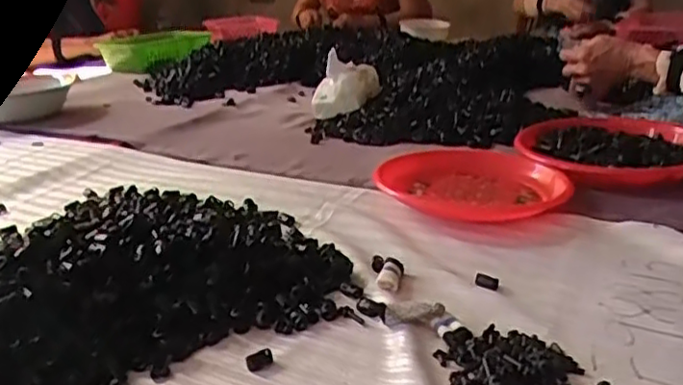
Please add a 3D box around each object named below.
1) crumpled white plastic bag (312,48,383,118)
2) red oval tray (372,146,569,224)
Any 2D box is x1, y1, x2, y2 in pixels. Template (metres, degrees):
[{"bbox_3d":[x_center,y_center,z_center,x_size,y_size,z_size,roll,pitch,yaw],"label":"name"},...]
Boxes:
[{"bbox_3d":[0.008,-0.176,1.090,0.110,0.091,0.103,-1,22,7],"label":"crumpled white plastic bag"},{"bbox_3d":[0.142,-0.006,0.711,0.209,0.031,0.143,6,23,23],"label":"red oval tray"}]

